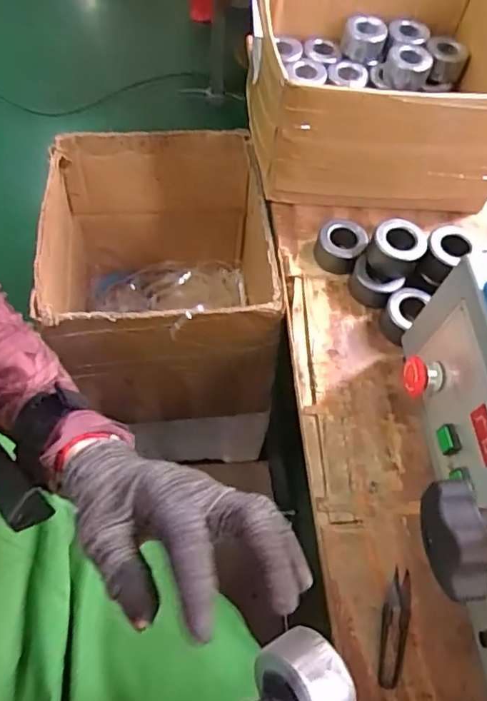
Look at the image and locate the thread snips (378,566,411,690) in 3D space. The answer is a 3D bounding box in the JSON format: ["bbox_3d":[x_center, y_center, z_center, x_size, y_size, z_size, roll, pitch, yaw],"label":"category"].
[{"bbox_3d":[0.136,0.248,0.488,0.025,0.009,0.098,19,61,6],"label":"thread snips"}]

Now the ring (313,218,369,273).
[{"bbox_3d":[0.121,-0.128,0.676,0.058,0.042,0.054,2,61,-3],"label":"ring"}]

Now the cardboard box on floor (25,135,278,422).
[{"bbox_3d":[-0.123,-0.100,0.829,0.293,0.289,0.323,-5,61,-7],"label":"cardboard box on floor"}]

